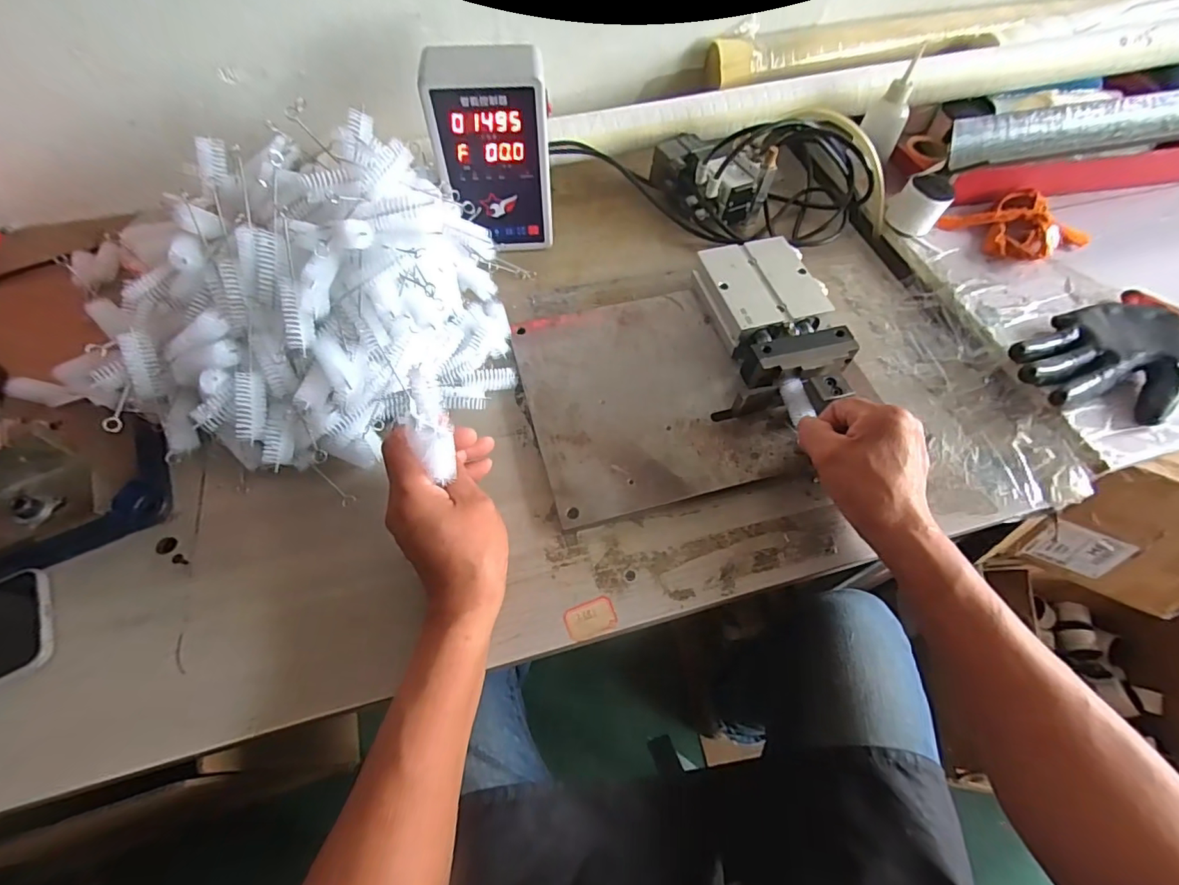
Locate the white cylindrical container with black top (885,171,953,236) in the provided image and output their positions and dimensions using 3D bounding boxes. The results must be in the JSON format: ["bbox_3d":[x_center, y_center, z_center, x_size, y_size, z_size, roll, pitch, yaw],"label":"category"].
[{"bbox_3d":[0.366,-0.265,0.563,0.049,0.046,0.051,1,60,-1],"label":"white cylindrical container with black top"}]

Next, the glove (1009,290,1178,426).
[{"bbox_3d":[0.491,-0.081,0.473,0.206,0.038,0.117,-29,64,-17],"label":"glove"}]

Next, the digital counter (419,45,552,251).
[{"bbox_3d":[-0.093,-0.279,0.505,0.110,0.171,0.063,-7,60,-5],"label":"digital counter"}]

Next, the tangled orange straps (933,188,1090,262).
[{"bbox_3d":[0.475,-0.243,0.566,0.116,0.022,0.100,-22,63,-14],"label":"tangled orange straps"}]

